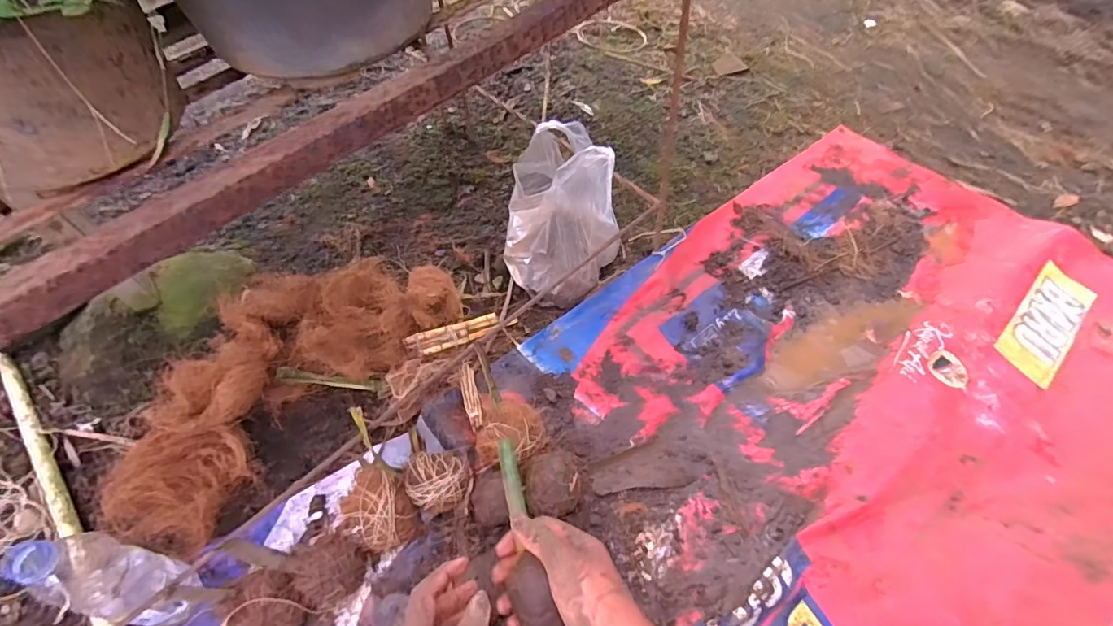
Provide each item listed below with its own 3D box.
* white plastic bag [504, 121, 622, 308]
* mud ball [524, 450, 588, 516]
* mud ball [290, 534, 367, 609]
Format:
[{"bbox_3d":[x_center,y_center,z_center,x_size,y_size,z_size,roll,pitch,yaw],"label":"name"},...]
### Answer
[{"bbox_3d":[-0.001,-0.163,0.812,0.172,0.219,0.219,-5,54,-1],"label":"white plastic bag"},{"bbox_3d":[-0.001,0.220,0.648,0.075,0.069,0.075,-3,54,4],"label":"mud ball"},{"bbox_3d":[-0.260,0.297,0.597,0.065,0.072,0.066,-1,54,2],"label":"mud ball"}]

